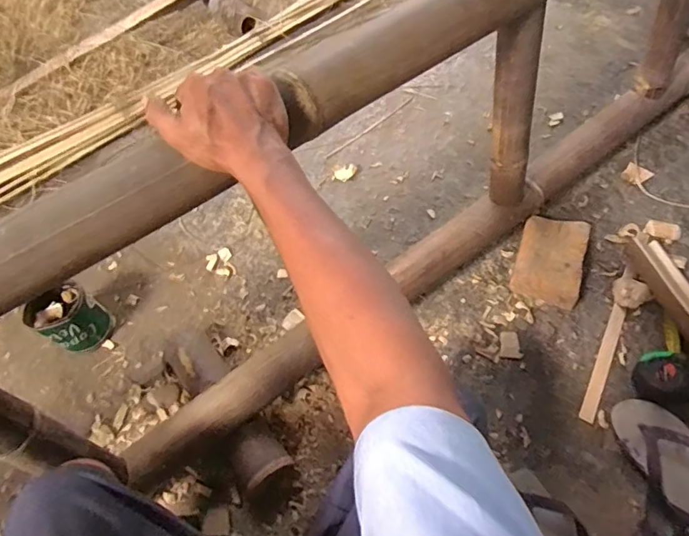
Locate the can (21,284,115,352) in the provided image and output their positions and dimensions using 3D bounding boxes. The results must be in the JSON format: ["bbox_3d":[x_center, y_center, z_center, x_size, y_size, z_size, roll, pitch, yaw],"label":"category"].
[{"bbox_3d":[-0.499,0.091,0.907,0.100,0.099,0.099,-2,60,3],"label":"can"}]

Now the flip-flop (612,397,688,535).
[{"bbox_3d":[0.503,0.311,0.726,0.109,0.041,0.259,-19,60,-6],"label":"flip-flop"}]

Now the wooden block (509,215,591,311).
[{"bbox_3d":[0.381,-0.019,0.925,0.116,0.046,0.182,17,63,13],"label":"wooden block"}]

